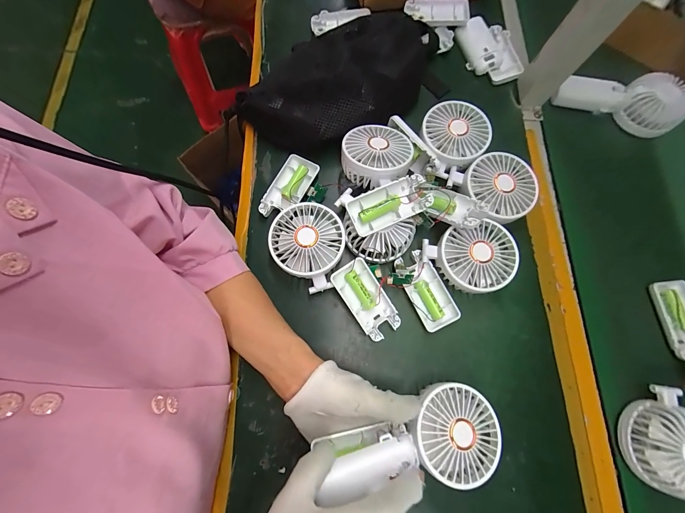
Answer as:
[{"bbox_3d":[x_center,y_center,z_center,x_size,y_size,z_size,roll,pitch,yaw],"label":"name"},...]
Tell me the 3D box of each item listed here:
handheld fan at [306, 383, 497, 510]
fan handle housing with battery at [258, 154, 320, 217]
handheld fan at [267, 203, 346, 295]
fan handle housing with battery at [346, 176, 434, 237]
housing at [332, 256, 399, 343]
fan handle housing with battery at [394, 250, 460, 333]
[{"bbox_3d":[0.065,0.176,0.275,0.176,0.048,0.084,-3,74,-18],"label":"handheld fan"},{"bbox_3d":[-0.071,-0.090,0.383,0.047,0.020,0.091,24,75,3],"label":"fan handle housing with battery"},{"bbox_3d":[-0.043,-0.013,0.350,0.088,0.045,0.096,22,75,4],"label":"handheld fan"},{"bbox_3d":[0.053,-0.057,0.332,0.090,0.026,0.045,-24,78,-9],"label":"fan handle housing with battery"},{"bbox_3d":[0.027,0.050,0.340,0.045,0.017,0.094,-34,95,-9],"label":"housing"},{"bbox_3d":[0.100,0.042,0.351,0.045,0.016,0.094,-25,78,-10],"label":"fan handle housing with battery"}]

